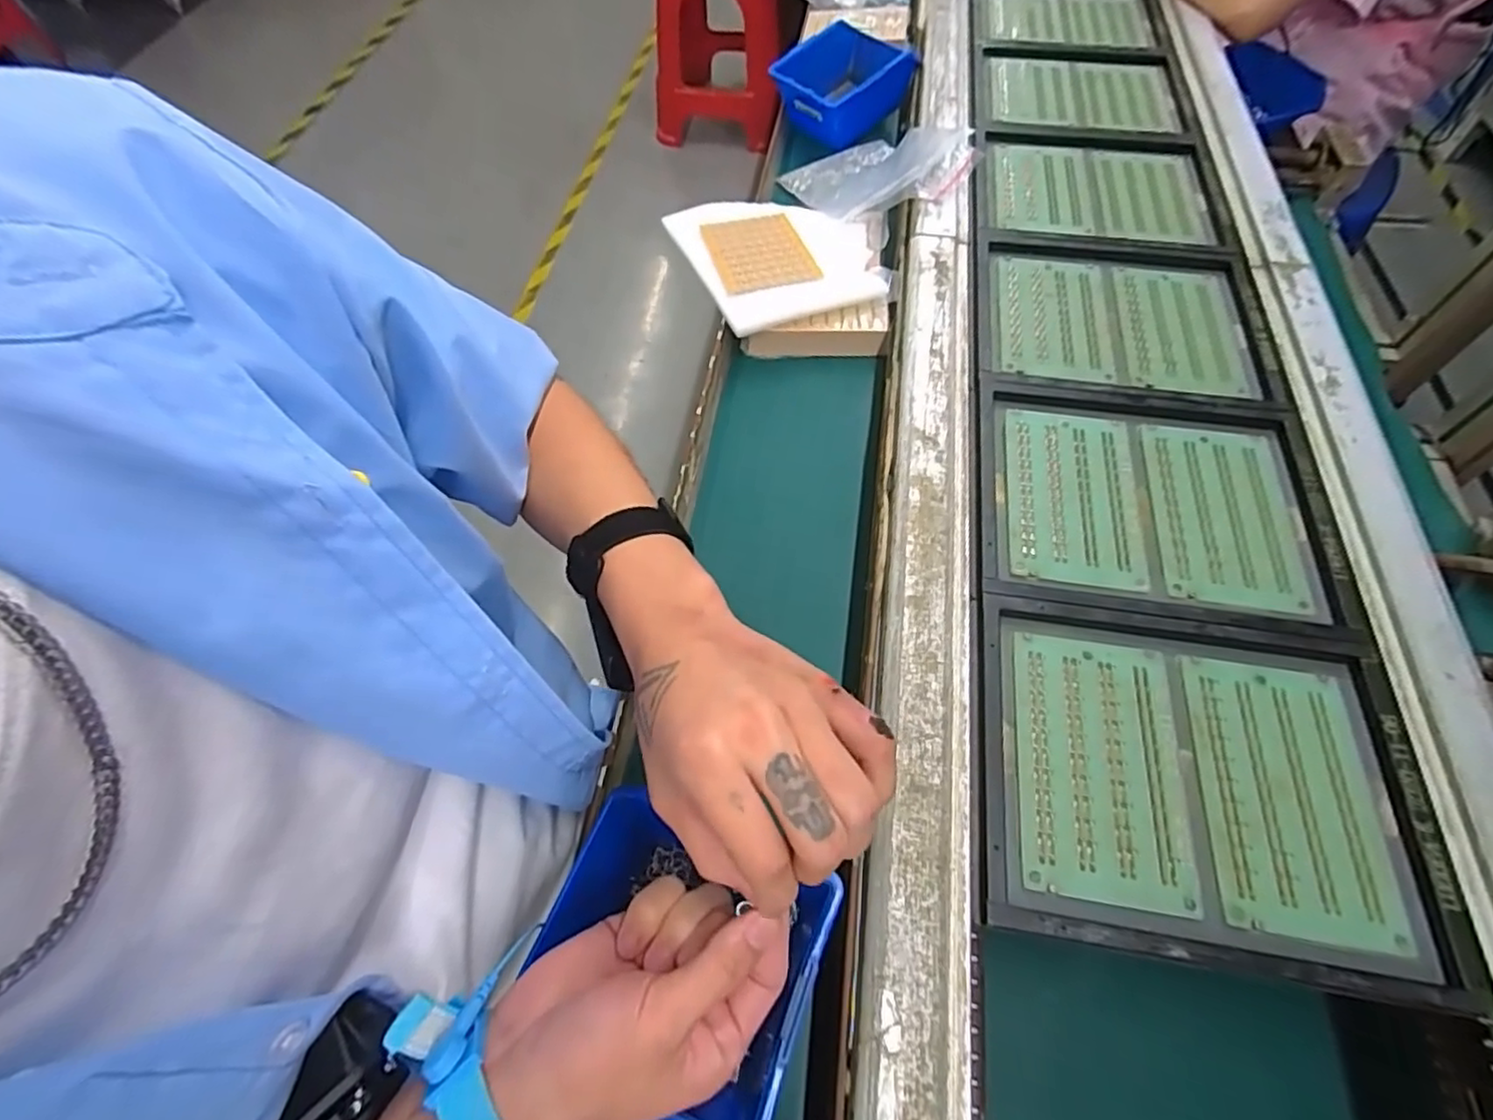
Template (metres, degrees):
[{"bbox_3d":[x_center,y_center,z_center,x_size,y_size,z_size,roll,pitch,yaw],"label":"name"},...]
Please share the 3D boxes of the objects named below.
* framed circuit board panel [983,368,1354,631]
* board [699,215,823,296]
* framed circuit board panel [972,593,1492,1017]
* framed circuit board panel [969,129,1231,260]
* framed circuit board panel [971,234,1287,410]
[{"bbox_3d":[0.267,-0.046,0.442,0.216,0.013,0.183,7,60,6],"label":"framed circuit board panel"},{"bbox_3d":[0.011,-0.285,0.611,0.087,0.004,0.118,-13,56,-8],"label":"board"},{"bbox_3d":[0.236,0.115,0.350,0.219,0.015,0.175,8,60,6],"label":"framed circuit board panel"},{"bbox_3d":[0.324,-0.346,0.619,0.213,0.020,0.181,7,60,6],"label":"framed circuit board panel"},{"bbox_3d":[0.296,-0.195,0.530,0.217,0.013,0.179,7,60,6],"label":"framed circuit board panel"}]

